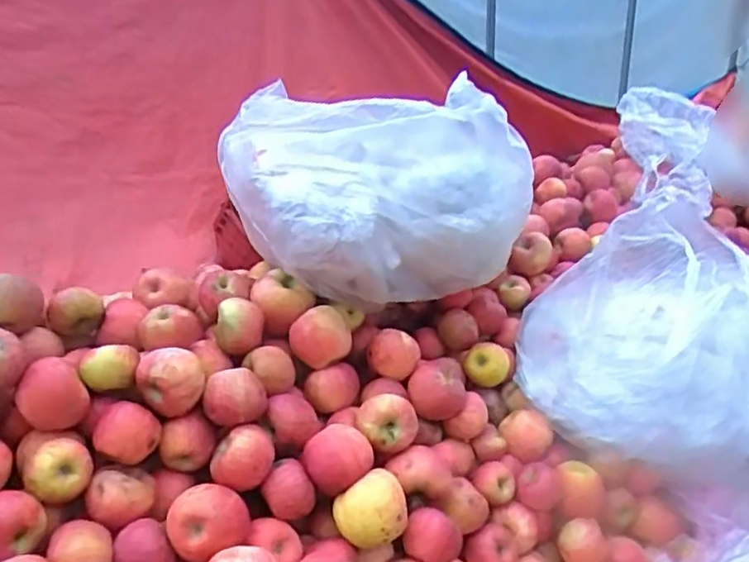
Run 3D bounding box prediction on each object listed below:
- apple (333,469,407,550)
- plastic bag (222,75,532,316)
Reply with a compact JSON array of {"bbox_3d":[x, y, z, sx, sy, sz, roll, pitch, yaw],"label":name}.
[{"bbox_3d":[-0.002,0.284,0.772,0.082,0.073,0.069,-19,27,-33],"label":"apple"},{"bbox_3d":[-0.015,-0.156,1.034,0.389,0.285,0.377,-14,25,-24],"label":"plastic bag"}]

